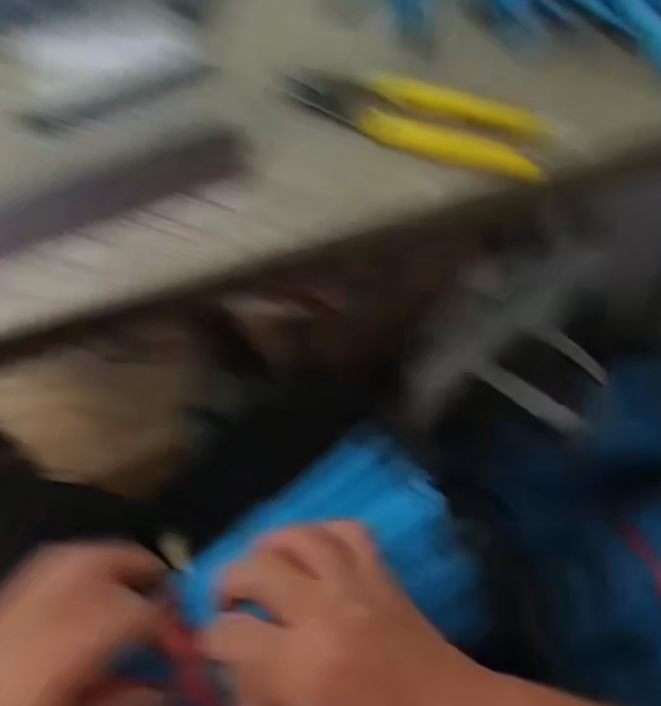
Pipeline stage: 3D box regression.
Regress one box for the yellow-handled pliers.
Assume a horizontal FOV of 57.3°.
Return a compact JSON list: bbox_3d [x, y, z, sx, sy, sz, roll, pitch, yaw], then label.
[{"bbox_3d":[0.054,-0.149,0.381,0.167,0.012,0.054,22,67,8],"label":"yellow-handled pliers"}]

